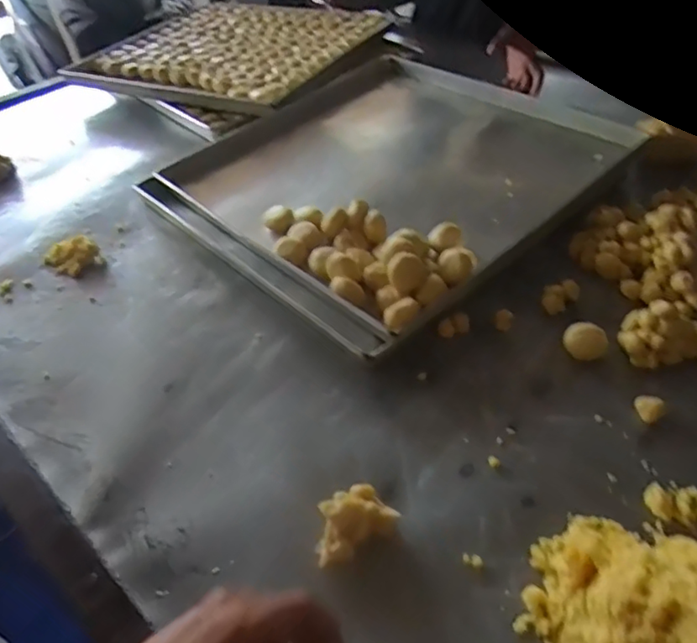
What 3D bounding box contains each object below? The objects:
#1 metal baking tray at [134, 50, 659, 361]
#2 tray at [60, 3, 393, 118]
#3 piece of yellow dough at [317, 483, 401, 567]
[{"bbox_3d":[0.062,-0.222,0.846,0.554,0.057,0.509,-35,50,-28],"label":"metal baking tray"},{"bbox_3d":[-0.237,-0.577,1.223,0.535,0.036,0.496,16,47,22],"label":"tray"},{"bbox_3d":[-0.001,0.160,0.458,0.067,0.035,0.048,-31,48,-24],"label":"piece of yellow dough"}]

